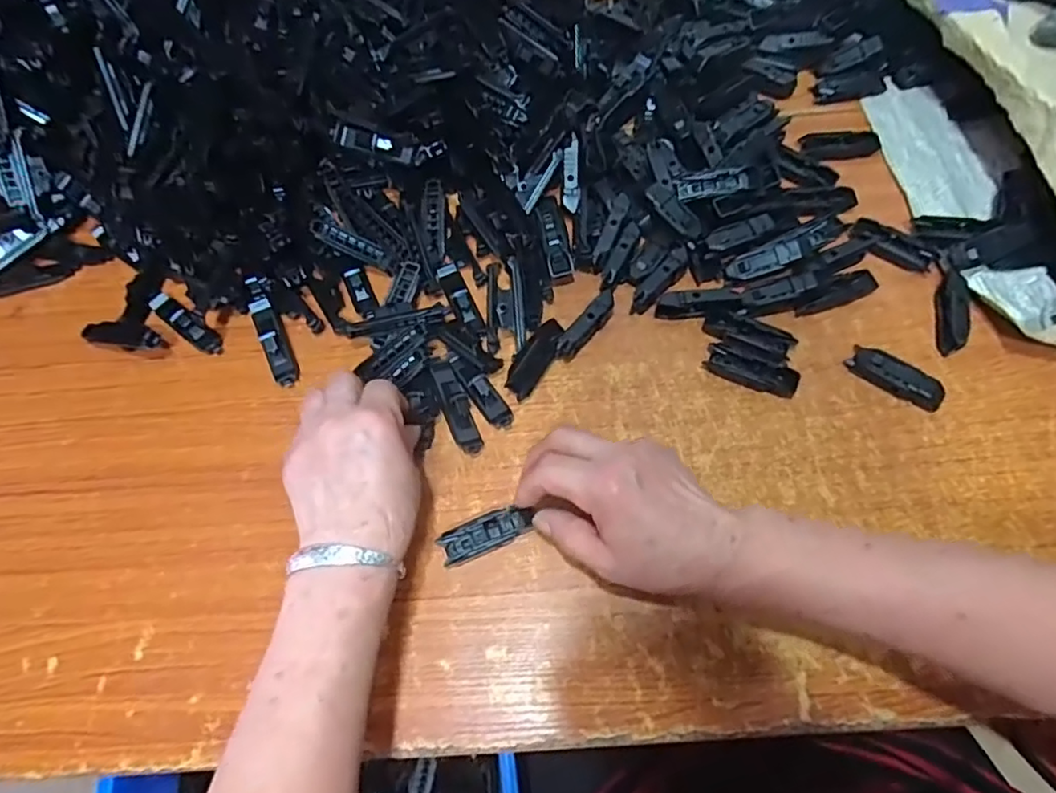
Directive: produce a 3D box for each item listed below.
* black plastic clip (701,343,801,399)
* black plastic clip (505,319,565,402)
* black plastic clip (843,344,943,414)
[{"bbox_3d":[0.167,-0.019,0.450,0.067,0.013,0.021,23,69,13],"label":"black plastic clip"},{"bbox_3d":[0.005,-0.030,0.462,0.023,0.018,0.066,28,70,15],"label":"black plastic clip"},{"bbox_3d":[0.270,-0.015,0.440,0.066,0.016,0.024,36,73,17],"label":"black plastic clip"}]

